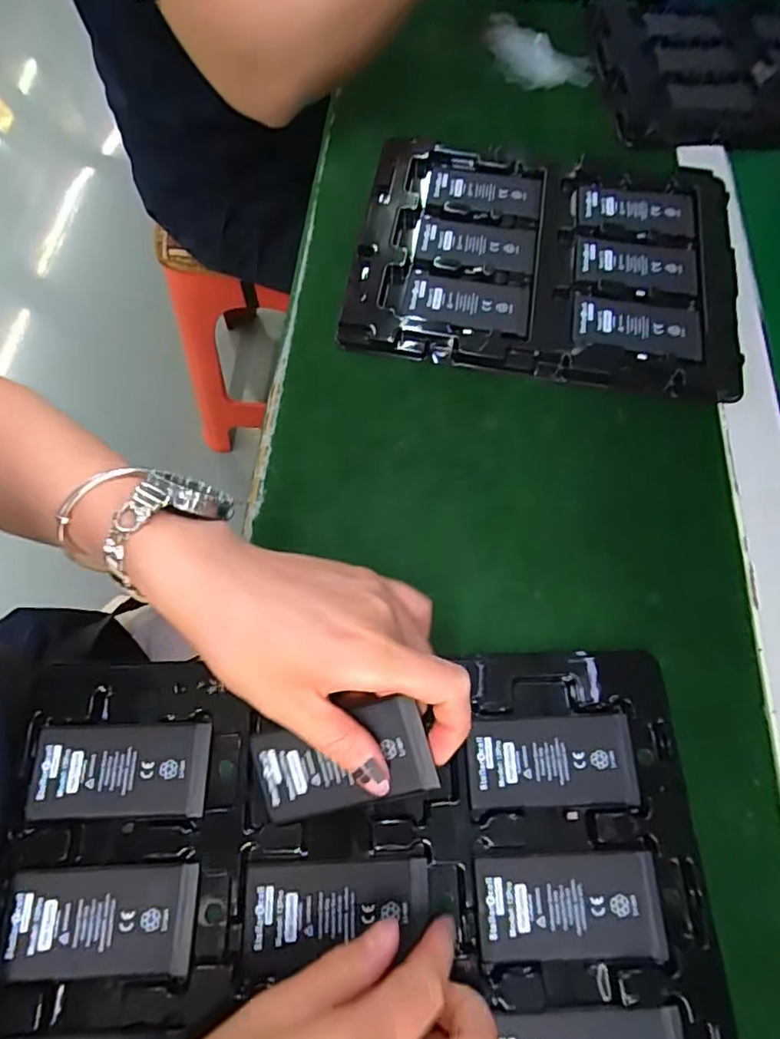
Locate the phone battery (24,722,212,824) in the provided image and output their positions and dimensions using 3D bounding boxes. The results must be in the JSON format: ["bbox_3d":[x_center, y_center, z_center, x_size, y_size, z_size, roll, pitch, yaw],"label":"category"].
[{"bbox_3d":[-0.135,0.126,0.292,0.084,0.004,0.044,-1,66,-1],"label":"phone battery"}]

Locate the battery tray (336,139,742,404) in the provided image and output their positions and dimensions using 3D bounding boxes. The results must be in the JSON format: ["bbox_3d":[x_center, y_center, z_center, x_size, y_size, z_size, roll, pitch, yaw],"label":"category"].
[{"bbox_3d":[0.113,-0.197,0.438,0.271,0.011,0.213,9,67,4],"label":"battery tray"}]

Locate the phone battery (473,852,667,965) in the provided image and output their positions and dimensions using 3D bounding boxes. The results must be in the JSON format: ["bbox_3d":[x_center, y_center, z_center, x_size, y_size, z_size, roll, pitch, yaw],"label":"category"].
[{"bbox_3d":[0.085,0.181,0.274,0.085,0.004,0.043,-2,66,-1],"label":"phone battery"}]

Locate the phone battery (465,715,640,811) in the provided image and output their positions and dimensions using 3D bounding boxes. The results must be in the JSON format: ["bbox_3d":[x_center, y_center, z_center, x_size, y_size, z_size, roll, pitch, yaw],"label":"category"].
[{"bbox_3d":[0.083,0.124,0.298,0.085,0.004,0.042,-2,66,-1],"label":"phone battery"}]

